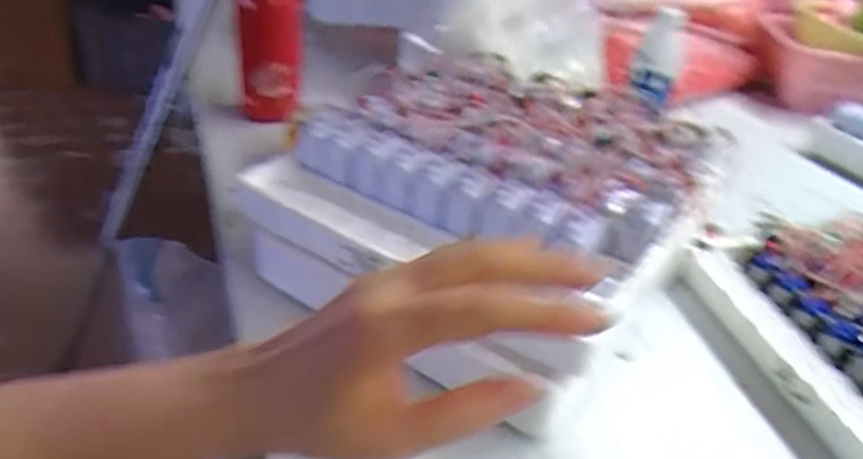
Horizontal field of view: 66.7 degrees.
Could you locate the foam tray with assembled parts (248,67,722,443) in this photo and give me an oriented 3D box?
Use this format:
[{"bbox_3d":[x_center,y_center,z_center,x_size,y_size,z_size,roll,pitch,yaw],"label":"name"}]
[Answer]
[{"bbox_3d":[0.049,-0.029,0.530,0.274,0.118,0.299,26,37,31],"label":"foam tray with assembled parts"}]

